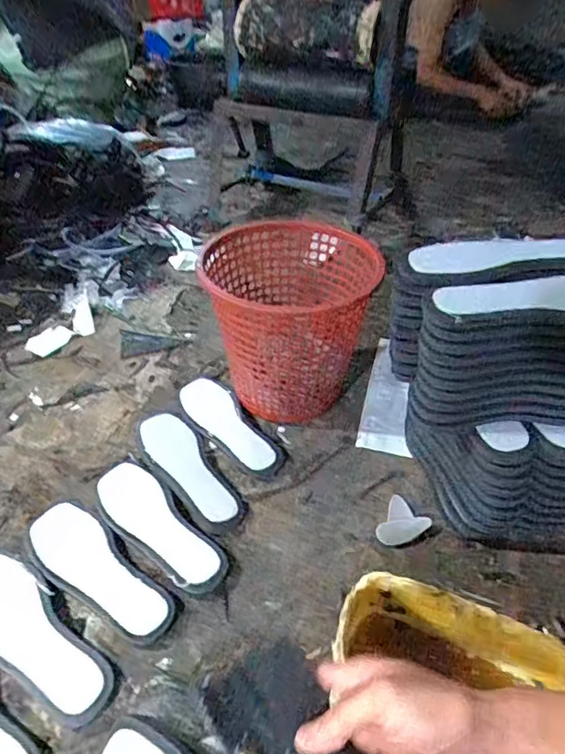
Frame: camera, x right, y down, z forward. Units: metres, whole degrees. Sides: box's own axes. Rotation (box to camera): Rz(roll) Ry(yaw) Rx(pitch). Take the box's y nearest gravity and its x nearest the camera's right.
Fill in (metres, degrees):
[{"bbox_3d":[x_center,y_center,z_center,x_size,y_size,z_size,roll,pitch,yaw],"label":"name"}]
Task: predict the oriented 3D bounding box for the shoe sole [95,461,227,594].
[{"bbox_3d":[-0.162,0.190,0.675,0.082,0.019,0.222,-29,47,-32],"label":"shoe sole"}]

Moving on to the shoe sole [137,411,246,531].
[{"bbox_3d":[-0.136,0.126,0.749,0.080,0.026,0.228,-21,44,-25],"label":"shoe sole"}]

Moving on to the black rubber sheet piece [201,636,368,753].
[{"bbox_3d":[0.012,0.225,0.322,0.075,0.010,0.127,-17,51,-41],"label":"black rubber sheet piece"}]

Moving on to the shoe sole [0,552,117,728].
[{"bbox_3d":[-0.275,0.277,0.570,0.231,0.020,0.083,28,46,30],"label":"shoe sole"}]

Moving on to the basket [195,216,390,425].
[{"bbox_3d":[0.005,-0.072,0.830,0.248,0.239,0.250,11,40,12],"label":"basket"}]

